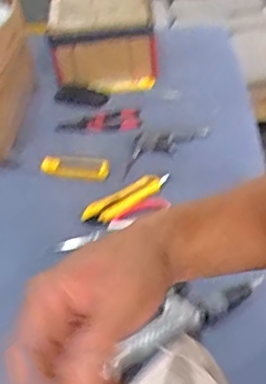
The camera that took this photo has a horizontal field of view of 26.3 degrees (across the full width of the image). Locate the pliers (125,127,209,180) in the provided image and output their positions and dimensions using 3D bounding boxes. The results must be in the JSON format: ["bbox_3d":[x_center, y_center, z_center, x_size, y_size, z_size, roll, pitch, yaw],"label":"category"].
[{"bbox_3d":[0.045,-0.084,1.003,0.174,0.016,0.080,-29,43,-24],"label":"pliers"}]

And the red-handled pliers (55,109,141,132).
[{"bbox_3d":[-0.064,-0.134,1.063,0.152,0.025,0.076,-10,38,-2],"label":"red-handled pliers"}]

